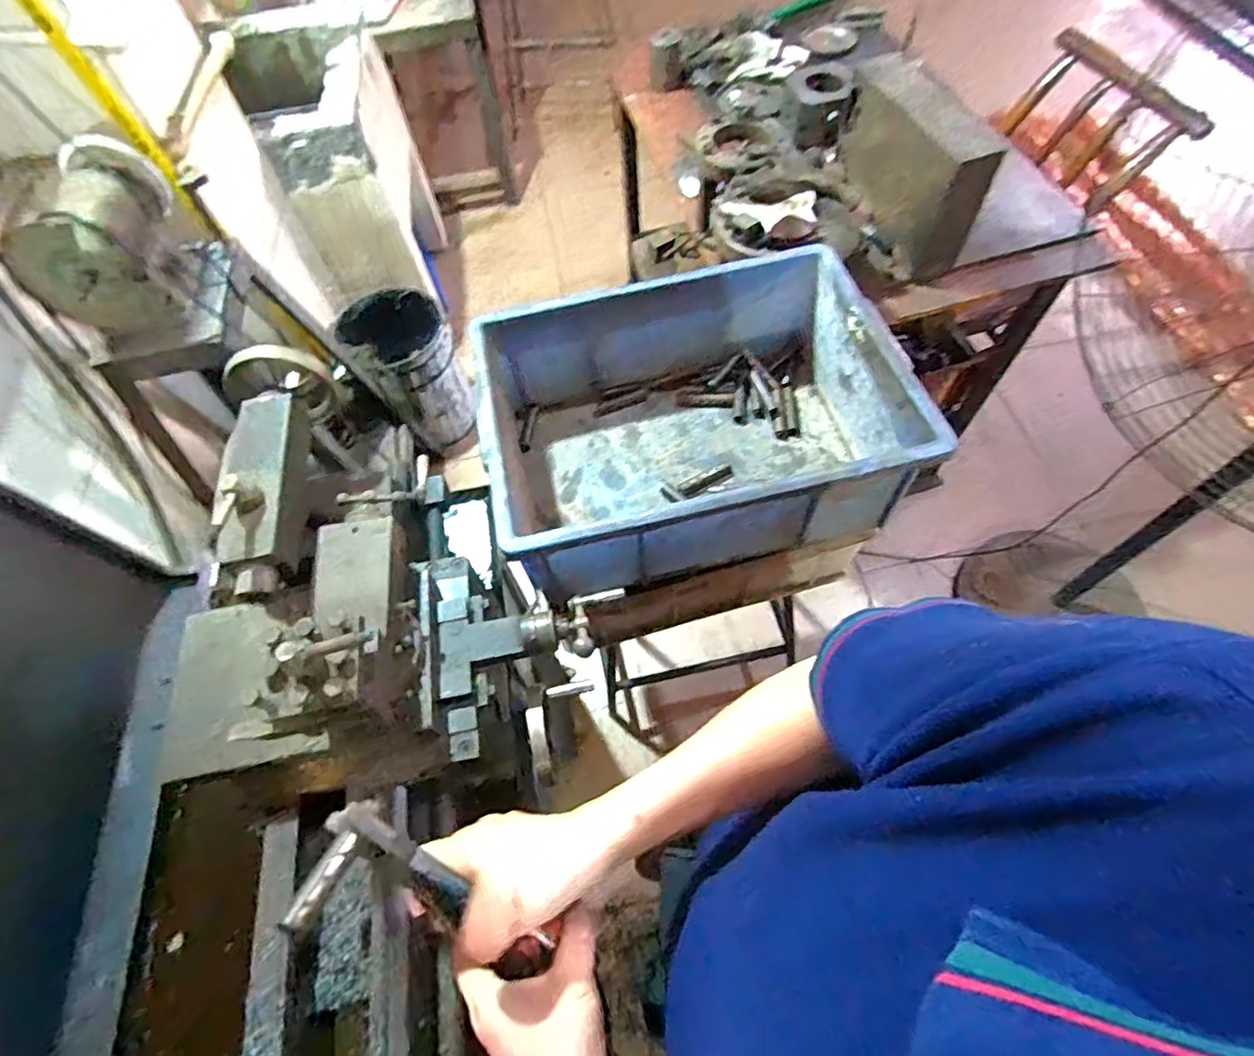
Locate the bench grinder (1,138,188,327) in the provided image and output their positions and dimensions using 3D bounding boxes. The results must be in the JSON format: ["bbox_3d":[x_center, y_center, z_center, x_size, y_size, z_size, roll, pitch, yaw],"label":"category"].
[{"bbox_3d":[-0.792,-0.440,0.924,0.166,0.170,0.233,-15,61,-4],"label":"bench grinder"}]

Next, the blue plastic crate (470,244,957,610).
[{"bbox_3d":[0.073,-0.136,0.764,0.465,0.180,0.359,-13,61,-3],"label":"blue plastic crate"}]

